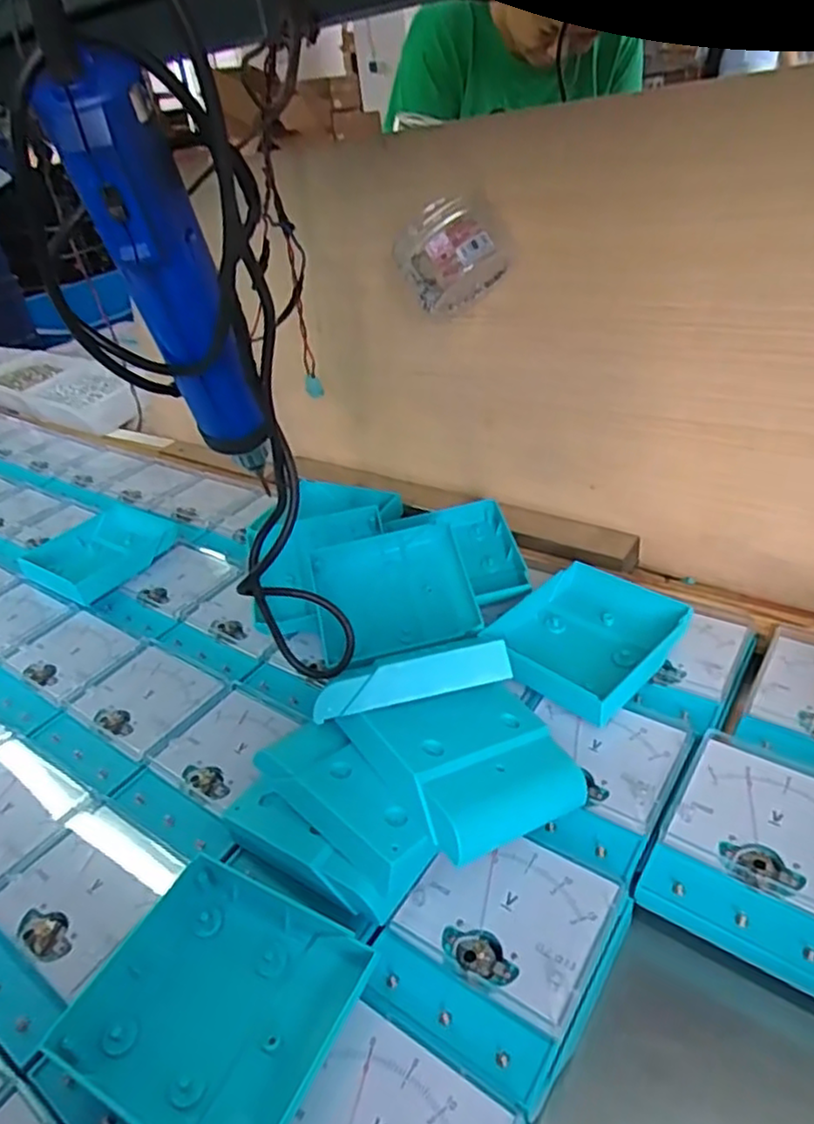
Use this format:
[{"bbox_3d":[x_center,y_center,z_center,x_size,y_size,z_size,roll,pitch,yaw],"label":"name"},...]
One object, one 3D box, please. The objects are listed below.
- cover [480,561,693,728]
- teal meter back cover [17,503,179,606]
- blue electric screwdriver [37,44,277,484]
[{"bbox_3d":[0.125,0.052,0.486,0.113,0.028,0.107,-33,43,-32],"label":"cover"},{"bbox_3d":[-0.296,-0.013,0.673,0.114,0.024,0.125,18,42,31],"label":"teal meter back cover"},{"bbox_3d":[-0.098,-0.111,0.324,0.045,0.214,0.042,-5,57,4],"label":"blue electric screwdriver"}]

